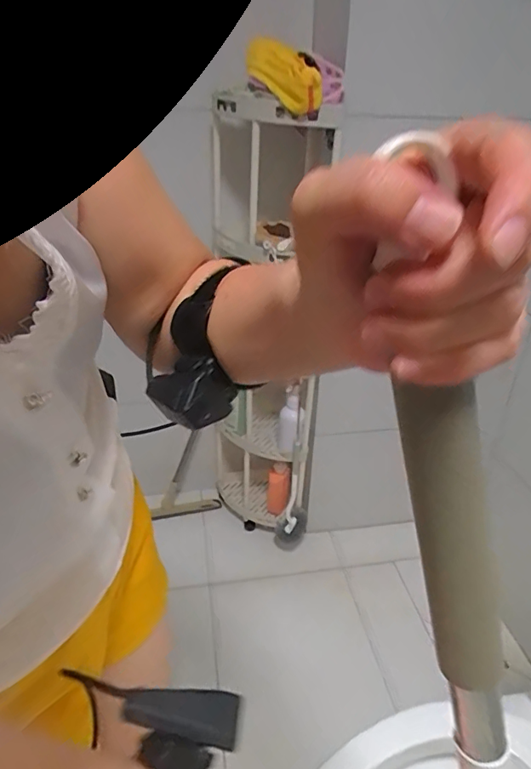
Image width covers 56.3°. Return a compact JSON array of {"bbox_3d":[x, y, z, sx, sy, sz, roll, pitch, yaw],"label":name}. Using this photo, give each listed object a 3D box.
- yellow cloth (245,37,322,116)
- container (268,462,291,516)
[{"bbox_3d":[0.033,-0.548,0.874,0.051,0.063,0.190,-22,64,-34],"label":"yellow cloth"},{"bbox_3d":[0.039,0.315,1.484,0.060,0.167,0.053,3,31,4],"label":"container"}]

